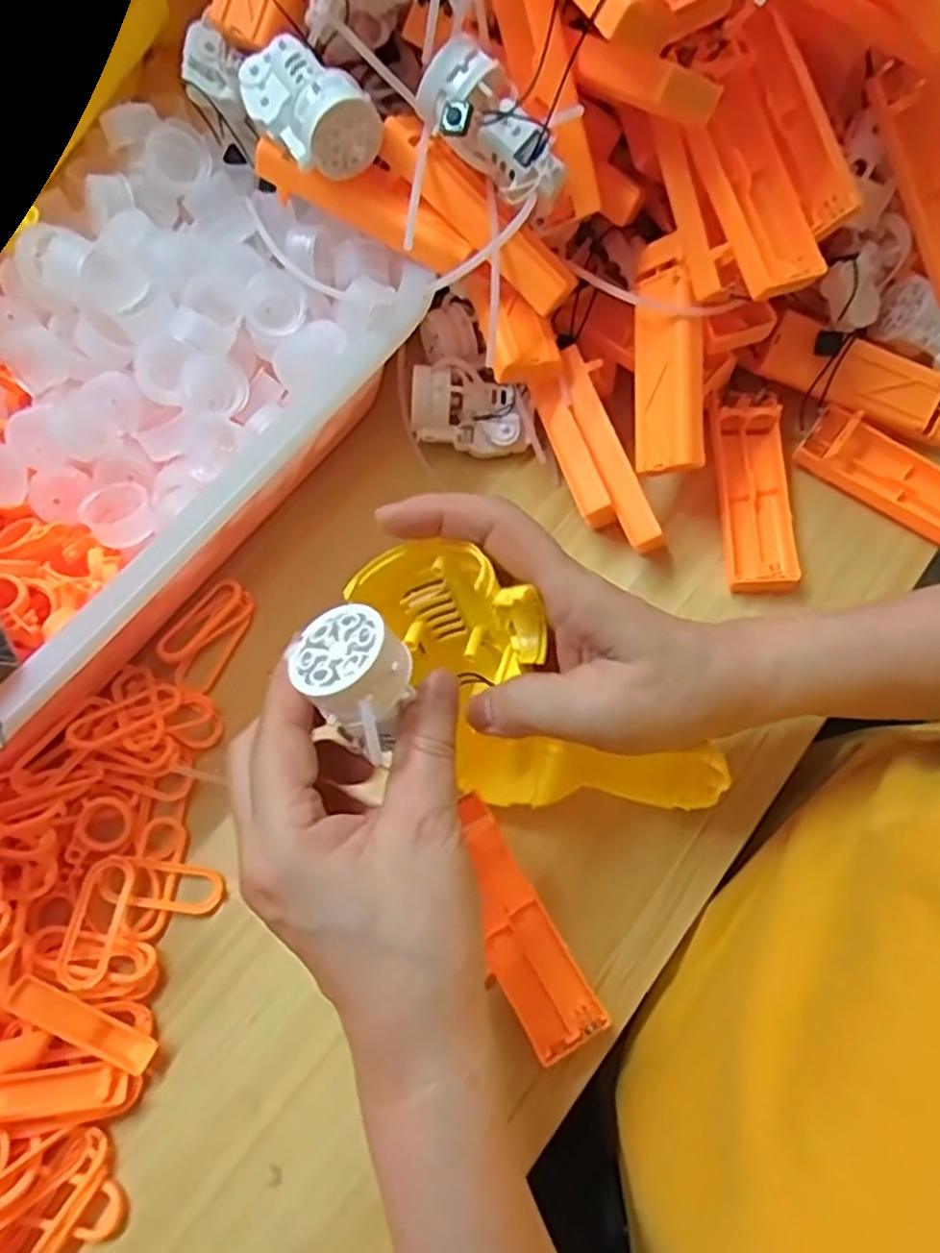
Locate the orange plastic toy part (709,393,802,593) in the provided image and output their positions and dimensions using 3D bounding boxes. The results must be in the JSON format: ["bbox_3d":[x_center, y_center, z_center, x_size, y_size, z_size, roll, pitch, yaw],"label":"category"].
[{"bbox_3d":[0.147,-0.071,0.386,0.033,0.018,0.106,-1,70,2],"label":"orange plastic toy part"}]

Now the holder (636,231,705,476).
[{"bbox_3d":[0.095,-0.129,0.355,0.028,0.027,0.109,-3,91,2],"label":"holder"}]

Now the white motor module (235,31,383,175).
[{"bbox_3d":[-0.076,-0.231,0.332,0.070,0.031,0.034,42,77,16],"label":"white motor module"}]

